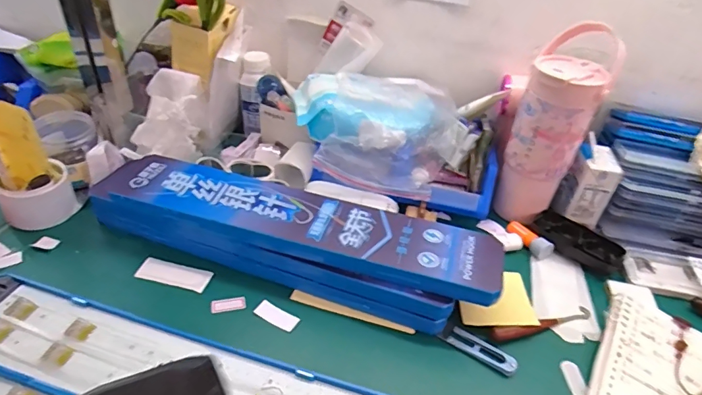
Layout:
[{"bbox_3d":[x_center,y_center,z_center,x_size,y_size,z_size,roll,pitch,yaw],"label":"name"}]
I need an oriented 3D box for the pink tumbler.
[{"bbox_3d":[0.253,-0.085,0.581,0.087,0.232,0.096,25,43,22],"label":"pink tumbler"}]

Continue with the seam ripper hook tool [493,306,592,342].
[{"bbox_3d":[0.209,0.137,0.493,0.131,0.017,0.015,-11,42,-19],"label":"seam ripper hook tool"}]

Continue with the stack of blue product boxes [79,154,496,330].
[{"bbox_3d":[-0.085,0.040,0.536,0.489,0.075,0.104,15,40,11],"label":"stack of blue product boxes"}]

